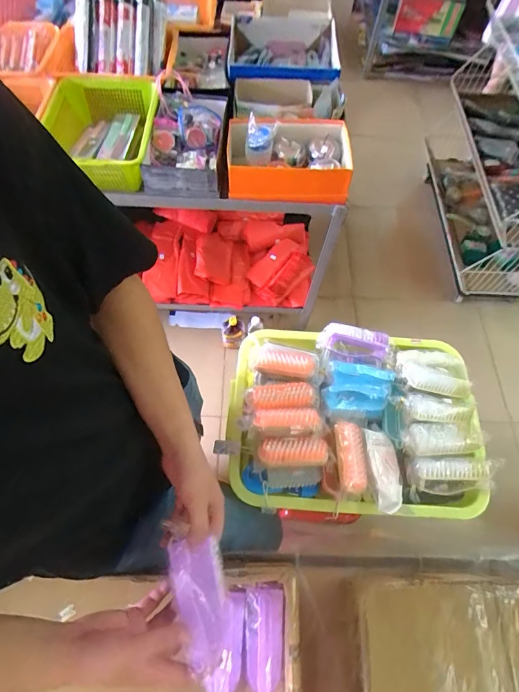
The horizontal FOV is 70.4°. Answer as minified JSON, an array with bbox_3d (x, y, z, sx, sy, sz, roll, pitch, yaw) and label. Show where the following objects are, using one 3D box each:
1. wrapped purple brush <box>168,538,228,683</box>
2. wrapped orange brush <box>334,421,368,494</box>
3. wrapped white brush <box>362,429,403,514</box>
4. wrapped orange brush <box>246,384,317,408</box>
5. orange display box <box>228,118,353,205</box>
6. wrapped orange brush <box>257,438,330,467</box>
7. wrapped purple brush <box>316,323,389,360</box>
[{"bbox_3d":[-0.071,0.303,0.440,0.060,0.036,0.132,-12,65,-7],"label":"wrapped purple brush"},{"bbox_3d":[0.167,0.201,0.672,0.056,0.026,0.122,-5,65,-4],"label":"wrapped orange brush"},{"bbox_3d":[0.234,0.231,0.688,0.060,0.032,0.145,-2,64,-3],"label":"wrapped white brush"},{"bbox_3d":[0.044,0.098,0.714,0.134,0.027,0.046,-3,64,-3],"label":"wrapped orange brush"},{"bbox_3d":[0.081,-0.517,1.004,0.324,0.097,0.265,2,64,-1],"label":"orange display box"},{"bbox_3d":[0.061,0.190,0.659,0.125,0.023,0.047,2,64,-1],"label":"wrapped orange brush"},{"bbox_3d":[0.202,-0.008,0.789,0.147,0.048,0.055,10,64,3],"label":"wrapped purple brush"}]

